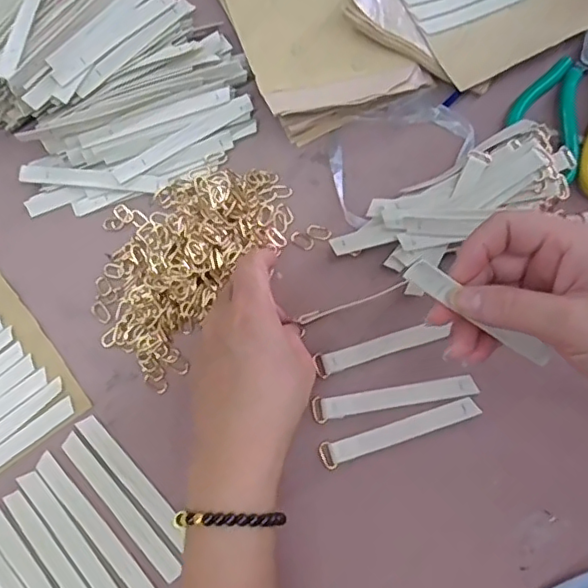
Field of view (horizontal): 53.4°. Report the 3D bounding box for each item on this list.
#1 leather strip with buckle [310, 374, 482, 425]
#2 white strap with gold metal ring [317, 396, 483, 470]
[{"bbox_3d":[0.066,0.068,0.384,0.106,0.008,0.016,-9,72,2],"label":"leather strip with buckle"},{"bbox_3d":[0.068,0.090,0.379,0.104,0.012,0.015,-17,73,-3],"label":"white strap with gold metal ring"}]

